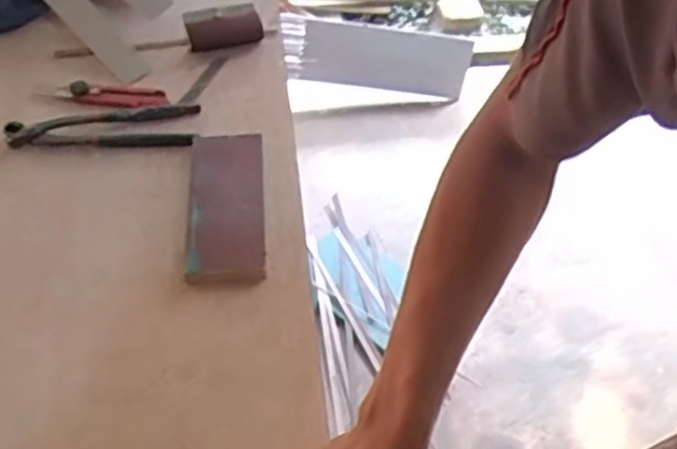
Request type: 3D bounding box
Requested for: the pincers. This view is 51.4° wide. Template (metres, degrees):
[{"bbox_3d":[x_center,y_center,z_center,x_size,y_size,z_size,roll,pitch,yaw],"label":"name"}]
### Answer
[{"bbox_3d":[-0.278,-0.109,0.826,0.216,0.015,0.073,-6,46,-6],"label":"pincers"}]

